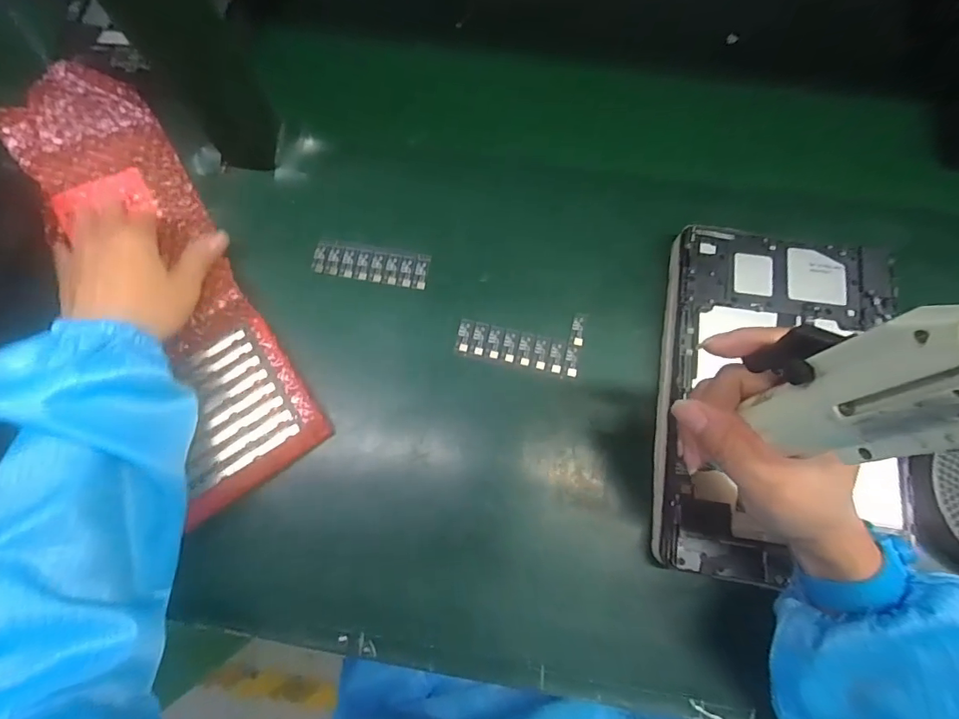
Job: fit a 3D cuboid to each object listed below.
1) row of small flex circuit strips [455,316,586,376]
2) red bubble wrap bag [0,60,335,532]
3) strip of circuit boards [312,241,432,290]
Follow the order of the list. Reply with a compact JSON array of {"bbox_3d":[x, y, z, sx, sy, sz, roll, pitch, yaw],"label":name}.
[{"bbox_3d":[0.032,-0.019,0.370,0.093,0.006,0.048,13,75,4],"label":"row of small flex circuit strips"},{"bbox_3d":[-0.257,-0.076,0.375,0.110,0.032,0.392,-34,75,-9],"label":"red bubble wrap bag"},{"bbox_3d":[-0.087,-0.078,0.389,0.093,0.004,0.031,9,75,3],"label":"strip of circuit boards"}]

